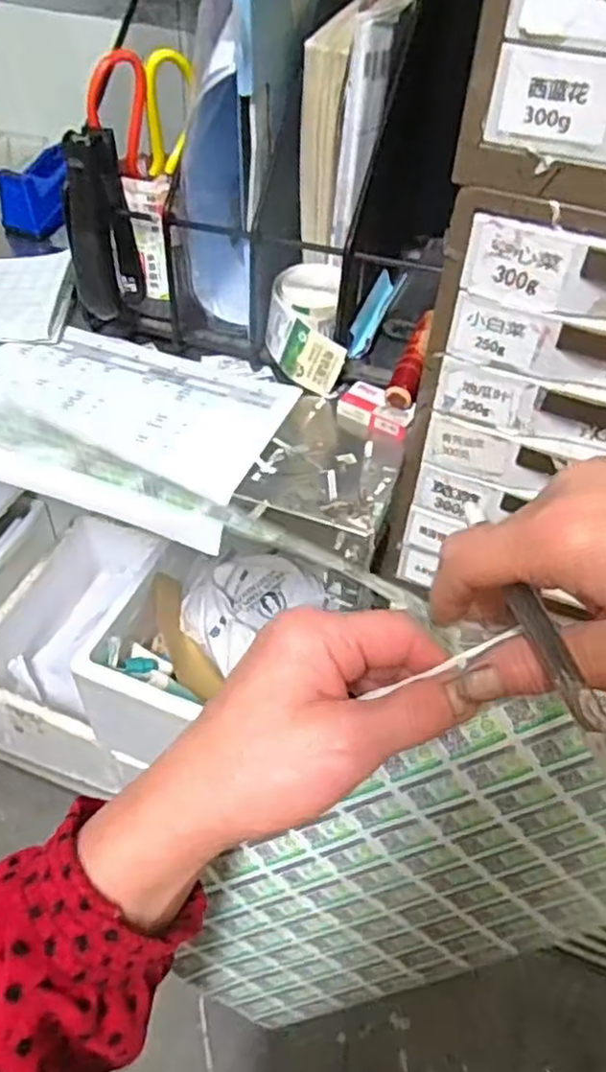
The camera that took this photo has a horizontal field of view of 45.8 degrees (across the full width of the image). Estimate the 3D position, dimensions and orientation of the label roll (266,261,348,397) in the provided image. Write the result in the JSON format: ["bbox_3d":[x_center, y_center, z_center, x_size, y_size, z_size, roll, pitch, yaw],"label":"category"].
[{"bbox_3d":[0.001,-0.189,0.662,0.067,0.088,0.089,-3,48,-6],"label":"label roll"}]

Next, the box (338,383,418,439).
[{"bbox_3d":[0.068,-0.115,0.646,0.069,0.025,0.039,25,50,18],"label":"box"}]

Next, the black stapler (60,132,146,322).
[{"bbox_3d":[-0.176,-0.270,0.632,0.056,0.142,0.054,-1,47,-5],"label":"black stapler"}]

